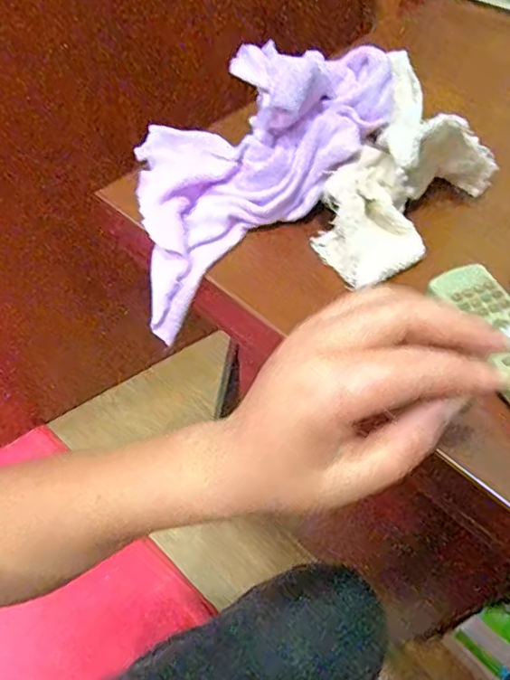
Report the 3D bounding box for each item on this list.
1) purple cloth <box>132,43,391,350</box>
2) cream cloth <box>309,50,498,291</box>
[{"bbox_3d":[-0.020,-0.138,0.392,0.206,0.129,0.146,-29,59,-18],"label":"purple cloth"},{"bbox_3d":[0.094,-0.104,0.358,0.084,0.076,0.133,31,60,21],"label":"cream cloth"}]

